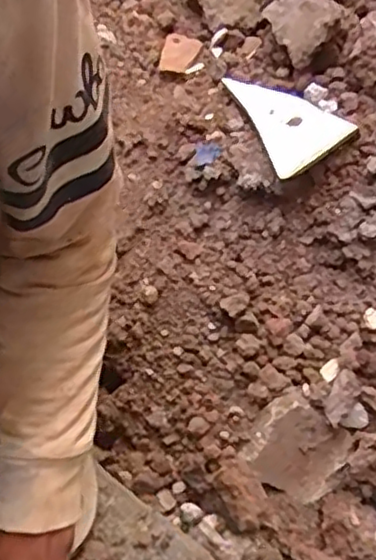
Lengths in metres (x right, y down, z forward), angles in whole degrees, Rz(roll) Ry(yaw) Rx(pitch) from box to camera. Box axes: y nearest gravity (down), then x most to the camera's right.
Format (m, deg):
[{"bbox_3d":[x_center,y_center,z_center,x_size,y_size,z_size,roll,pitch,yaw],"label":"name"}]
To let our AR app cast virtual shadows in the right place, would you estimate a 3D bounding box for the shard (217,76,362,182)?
[{"bbox_3d":[0.073,-0.141,0.598,0.129,0.015,0.079,37,71,26],"label":"shard"}]

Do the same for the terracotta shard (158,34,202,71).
[{"bbox_3d":[-0.008,-0.234,0.683,0.038,0.004,0.048,8,68,7],"label":"terracotta shard"}]

